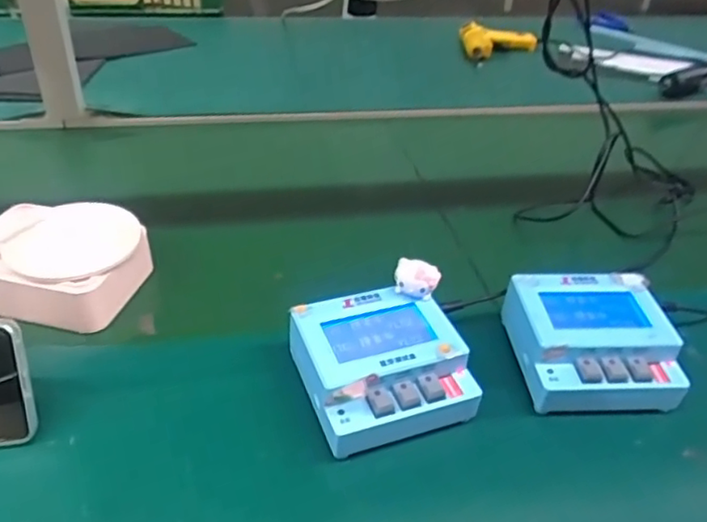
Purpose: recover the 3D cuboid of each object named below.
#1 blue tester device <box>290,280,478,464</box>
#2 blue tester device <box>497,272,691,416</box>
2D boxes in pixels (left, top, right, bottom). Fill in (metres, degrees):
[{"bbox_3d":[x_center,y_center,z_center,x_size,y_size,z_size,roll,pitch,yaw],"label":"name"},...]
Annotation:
[{"bbox_3d":[0.019,0.072,0.413,0.106,0.050,0.102,-11,39,-19],"label":"blue tester device"},{"bbox_3d":[0.171,0.059,0.446,0.102,0.050,0.098,0,37,-5],"label":"blue tester device"}]

